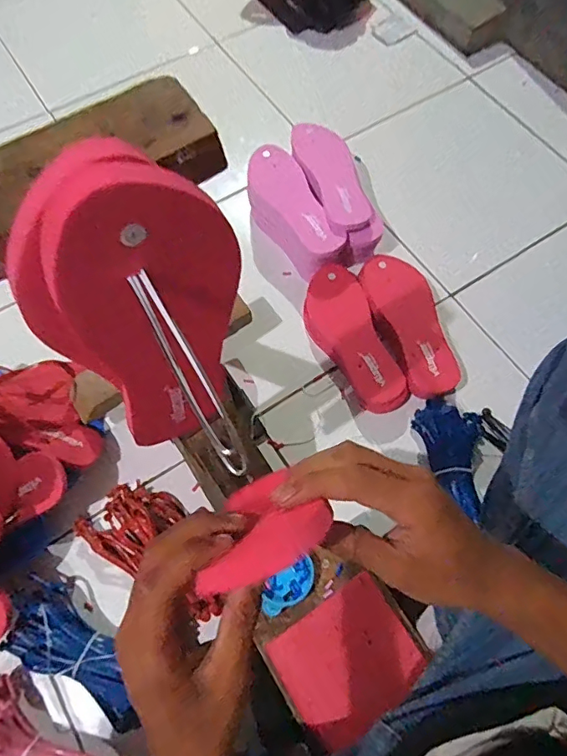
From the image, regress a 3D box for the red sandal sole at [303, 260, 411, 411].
[{"bbox_3d":[0.107,-0.054,0.800,0.098,0.051,0.261,-19,70,-8],"label":"red sandal sole"}]

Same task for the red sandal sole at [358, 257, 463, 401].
[{"bbox_3d":[0.201,-0.092,0.788,0.094,0.025,0.248,-20,70,-8],"label":"red sandal sole"}]

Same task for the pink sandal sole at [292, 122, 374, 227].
[{"bbox_3d":[0.084,-0.346,0.836,0.080,0.016,0.220,-19,70,-7],"label":"pink sandal sole"}]

